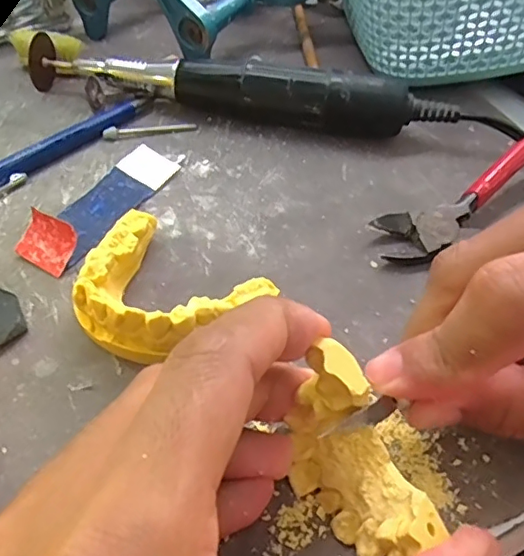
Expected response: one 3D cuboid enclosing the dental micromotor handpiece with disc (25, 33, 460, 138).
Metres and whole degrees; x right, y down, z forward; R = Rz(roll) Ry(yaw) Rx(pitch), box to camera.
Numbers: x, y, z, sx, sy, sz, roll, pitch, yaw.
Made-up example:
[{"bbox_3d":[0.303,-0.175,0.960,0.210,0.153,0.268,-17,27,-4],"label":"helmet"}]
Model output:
[{"bbox_3d":[-0.014,-0.090,0.261,0.197,0.026,0.021,11,47,5],"label":"dental micromotor handpiece with disc"}]

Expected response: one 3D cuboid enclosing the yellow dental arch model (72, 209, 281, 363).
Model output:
[{"bbox_3d":[-0.035,0.004,0.179,0.056,0.029,0.048,30,51,22],"label":"yellow dental arch model"}]

